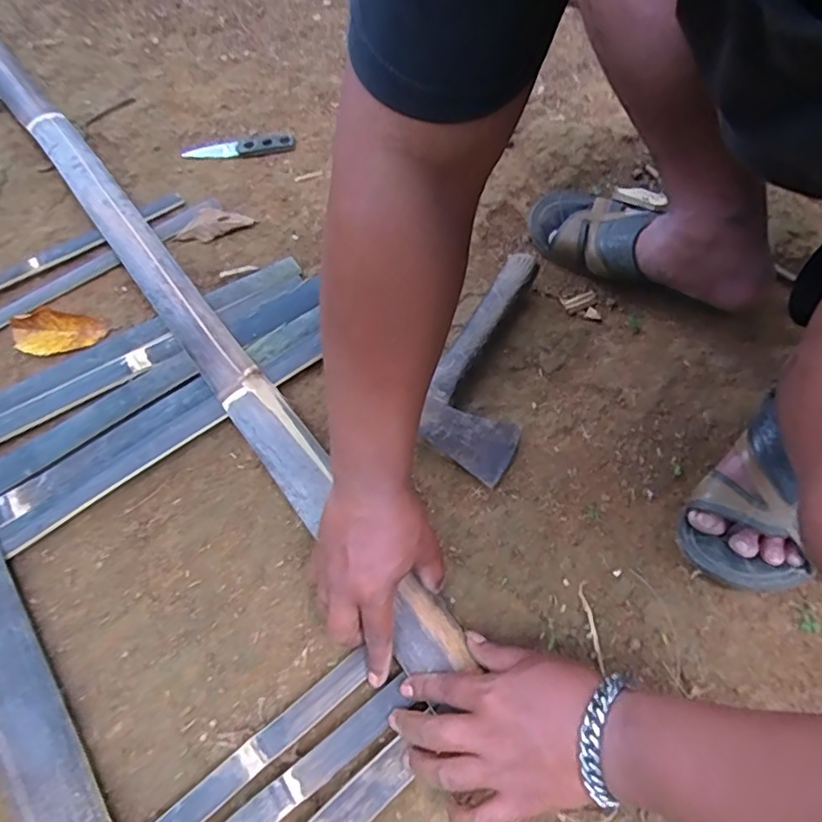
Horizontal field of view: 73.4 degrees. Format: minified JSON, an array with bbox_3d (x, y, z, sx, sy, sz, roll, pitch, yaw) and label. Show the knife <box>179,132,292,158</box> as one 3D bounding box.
[{"bbox_3d":[-0.240,-0.371,0.773,0.151,0.007,0.035,-9,60,-4],"label":"knife"}]

